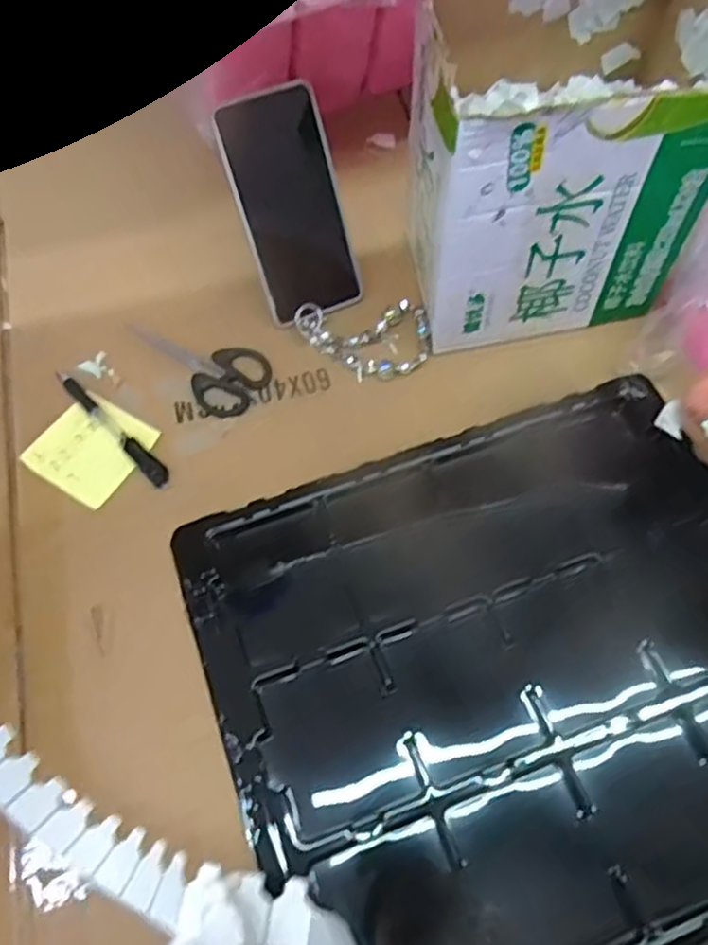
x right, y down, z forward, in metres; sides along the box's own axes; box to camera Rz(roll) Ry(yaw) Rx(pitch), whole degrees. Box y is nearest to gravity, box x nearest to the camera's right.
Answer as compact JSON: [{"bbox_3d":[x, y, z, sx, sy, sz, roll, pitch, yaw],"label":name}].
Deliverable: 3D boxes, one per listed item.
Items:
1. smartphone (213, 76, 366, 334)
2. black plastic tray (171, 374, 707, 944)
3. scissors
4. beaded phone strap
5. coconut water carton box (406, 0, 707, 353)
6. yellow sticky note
[{"bbox_3d":[-0.045,-0.202,0.552,0.080,0.163,0.012,-23,29,-11],"label":"smartphone"},{"bbox_3d":[0.105,0.124,0.456,0.367,0.019,0.325,-18,64,-8],"label":"black plastic tray"},{"bbox_3d":[-0.131,-0.092,0.580,0.135,0.016,0.060,32,68,16],"label":"scissors"},{"bbox_3d":[0.009,-0.107,0.575,0.101,0.015,0.070,-6,63,-3],"label":"beaded phone strap"},{"bbox_3d":[0.139,-0.222,0.522,0.185,0.202,0.159,-8,63,-3],"label":"coconut water carton box"},{"bbox_3d":[-0.198,-0.020,0.542,0.079,0.006,0.074,32,68,15],"label":"yellow sticky note"}]

